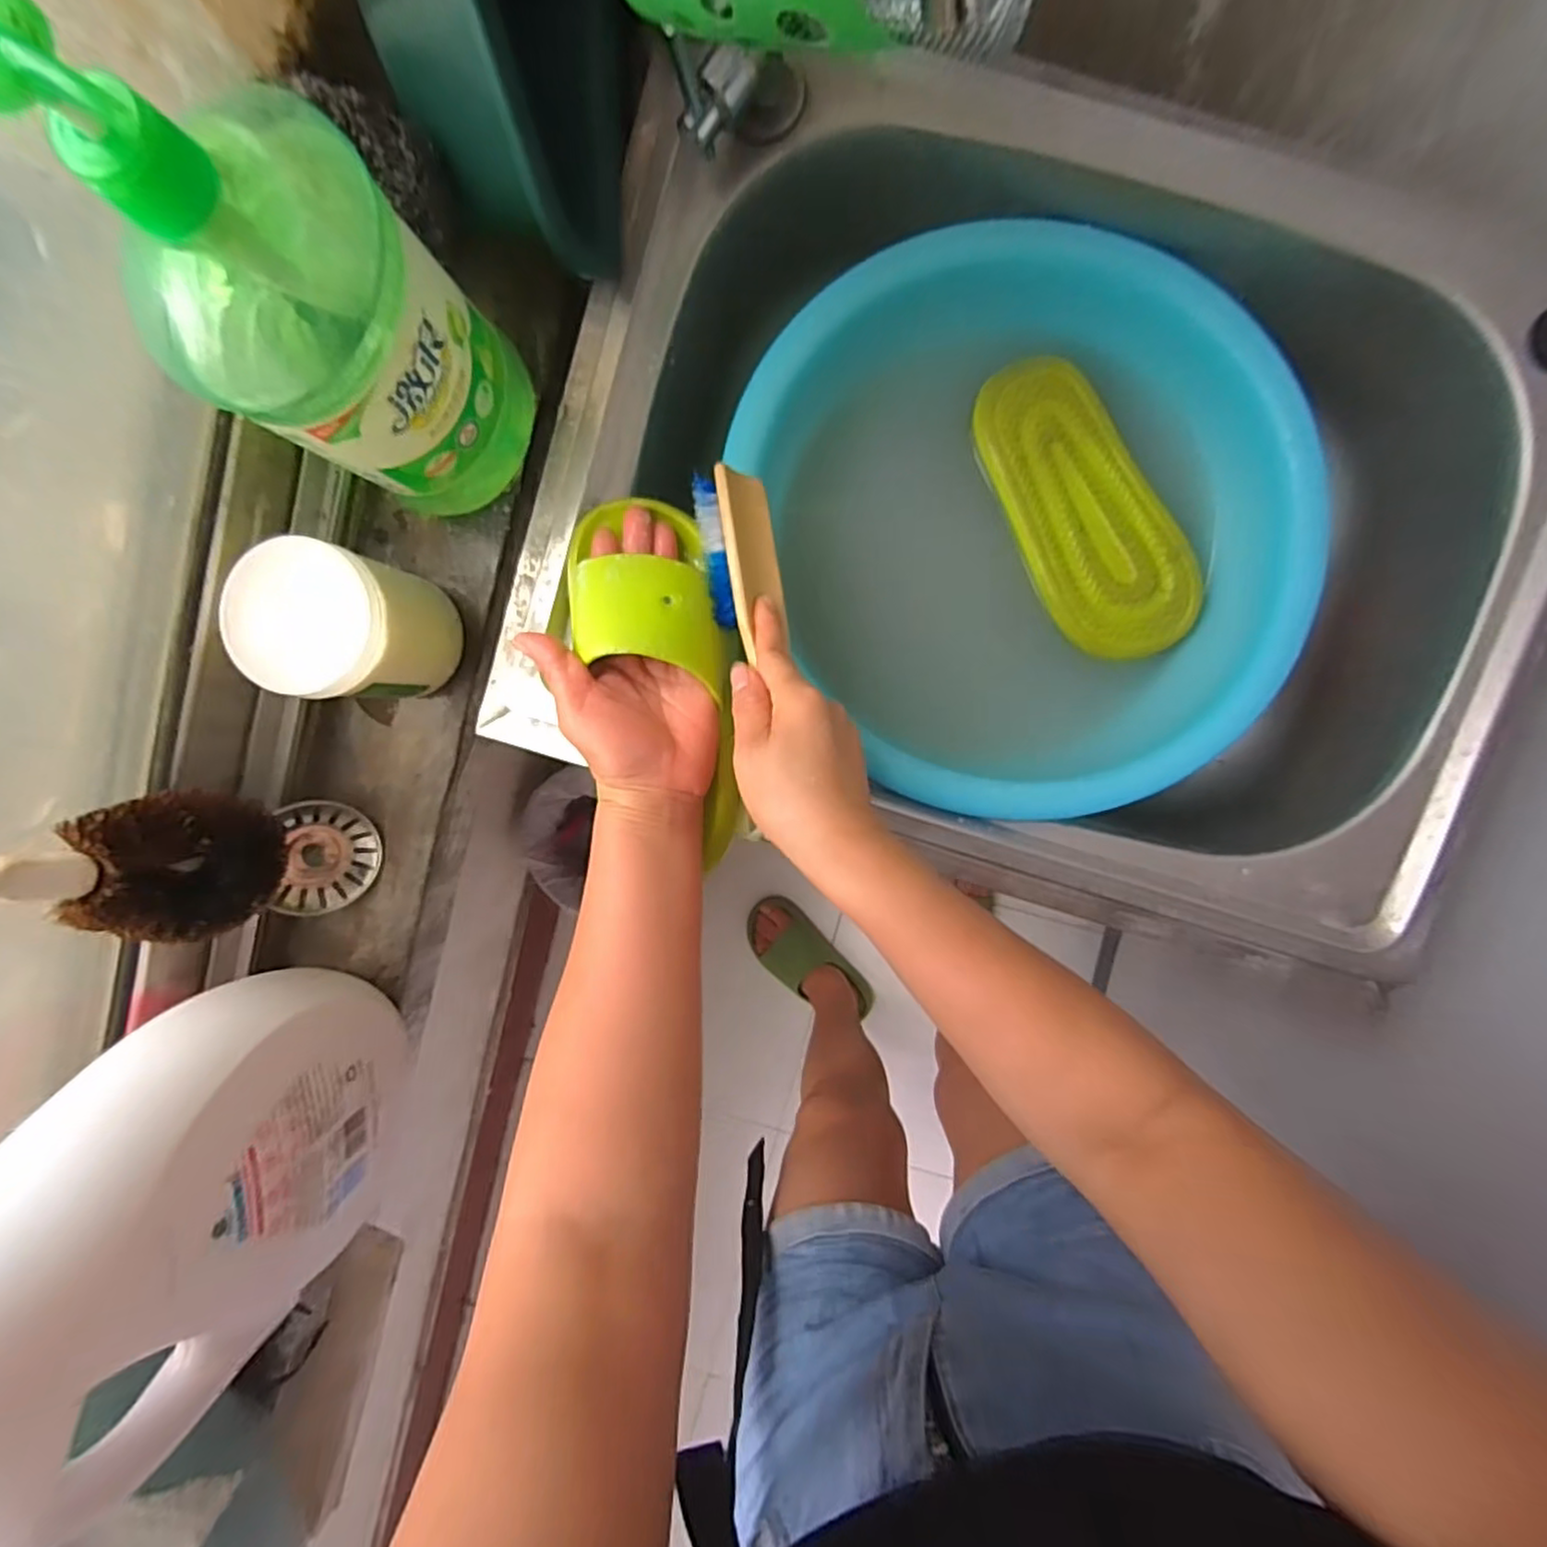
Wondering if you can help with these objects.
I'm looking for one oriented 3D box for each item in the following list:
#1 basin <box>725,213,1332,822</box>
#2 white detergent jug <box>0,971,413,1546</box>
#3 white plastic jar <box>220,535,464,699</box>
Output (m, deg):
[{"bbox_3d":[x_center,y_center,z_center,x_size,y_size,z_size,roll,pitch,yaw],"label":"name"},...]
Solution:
[{"bbox_3d":[0.178,-0.181,0.507,0.330,0.150,0.361,0,94,2],"label":"basin"},{"bbox_3d":[-0.291,0.224,0.317,0.075,0.286,0.196,-6,94,3],"label":"white detergent jug"},{"bbox_3d":[-0.245,-0.086,0.410,0.080,0.104,0.078,0,94,2],"label":"white plastic jar"}]

